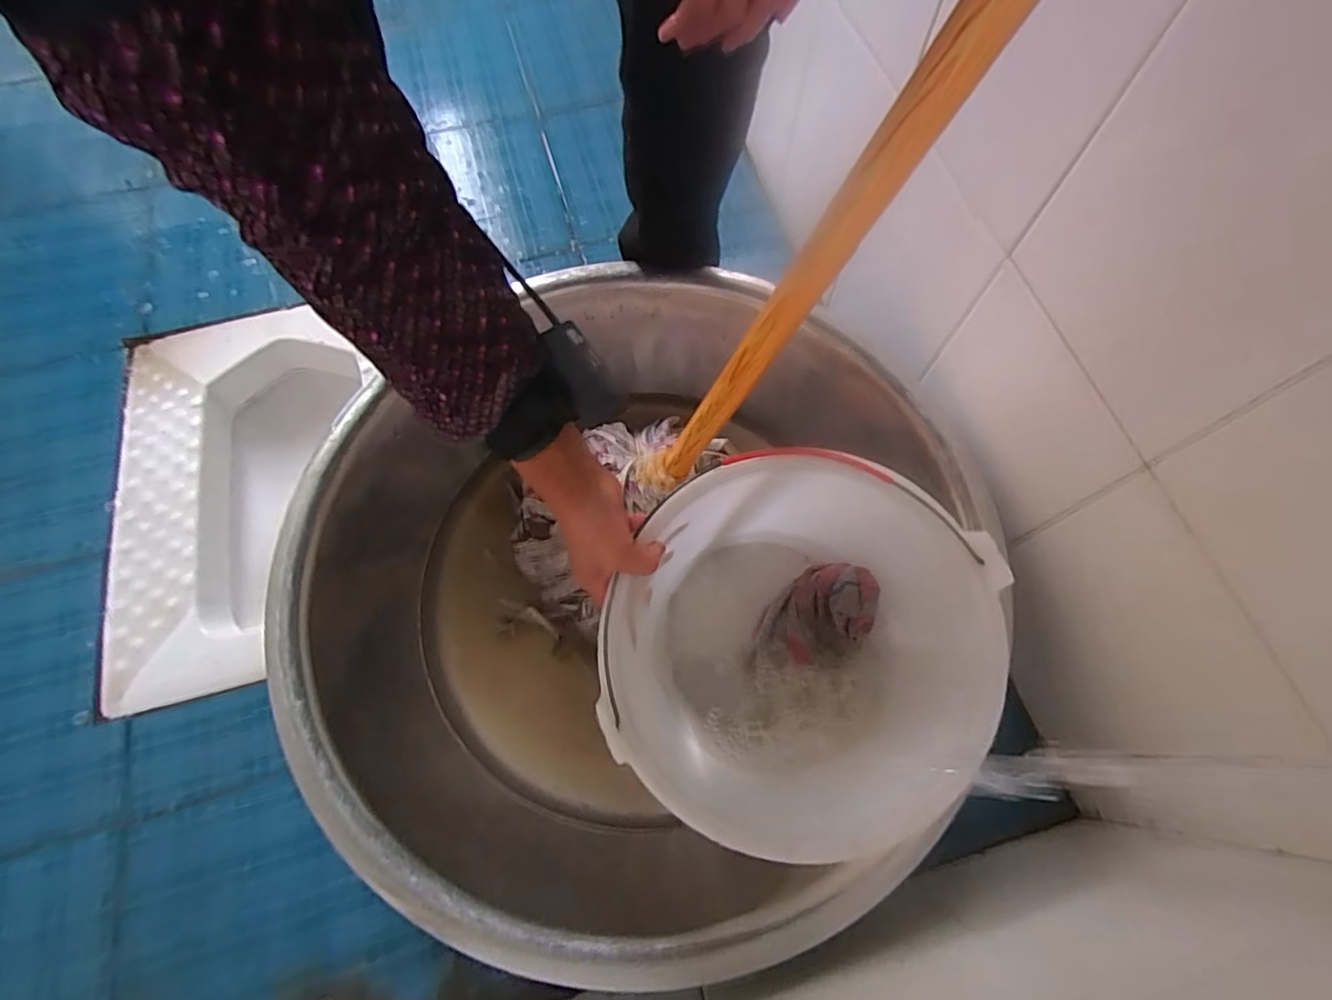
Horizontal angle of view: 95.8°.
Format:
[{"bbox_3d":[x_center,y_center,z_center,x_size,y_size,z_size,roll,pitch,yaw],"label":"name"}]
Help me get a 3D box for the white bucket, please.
[{"bbox_3d":[0.102,0.131,0.507,0.274,0.202,0.270,0,68,-1],"label":"white bucket"}]

